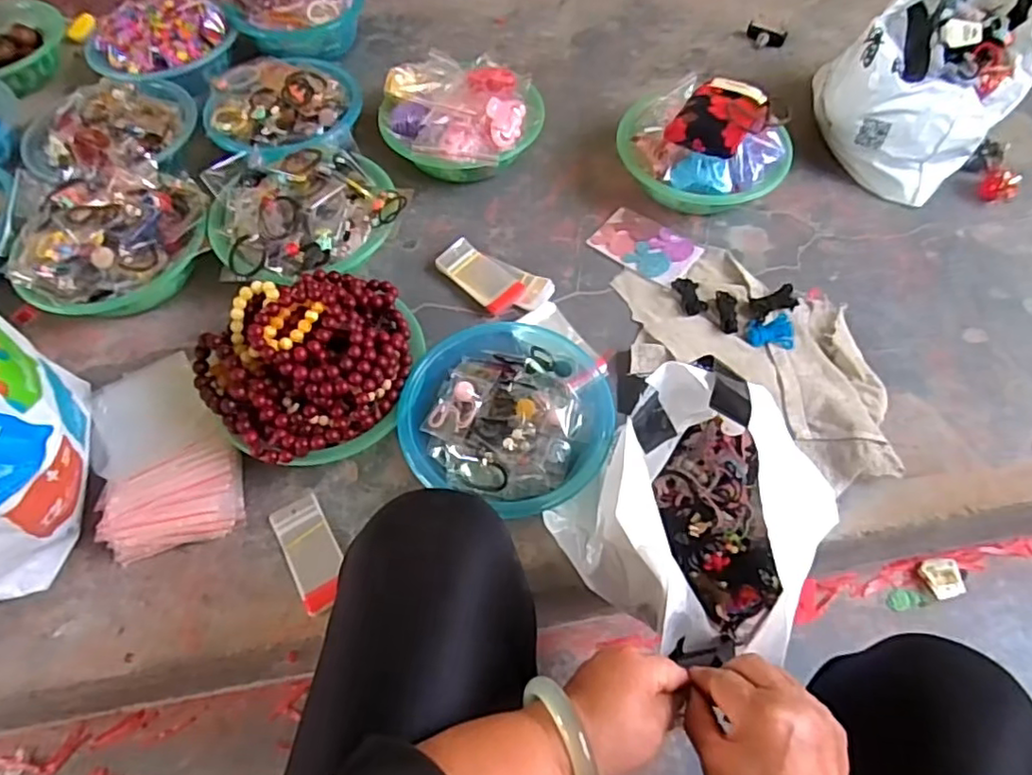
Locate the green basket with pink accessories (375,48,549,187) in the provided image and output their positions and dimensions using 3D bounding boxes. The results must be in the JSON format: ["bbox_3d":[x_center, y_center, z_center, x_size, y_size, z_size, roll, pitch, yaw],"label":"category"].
[{"bbox_3d":[-0.079,-0.403,0.938,0.234,0.102,0.232,-5,59,-2],"label":"green basket with pink accessories"}]

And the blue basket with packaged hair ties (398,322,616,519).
[{"bbox_3d":[-0.004,0.025,0.699,0.217,0.065,0.220,0,59,1],"label":"blue basket with packaged hair ties"}]

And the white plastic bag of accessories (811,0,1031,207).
[{"bbox_3d":[0.610,-0.477,0.936,0.261,0.199,0.339,35,66,20],"label":"white plastic bag of accessories"}]

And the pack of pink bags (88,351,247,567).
[{"bbox_3d":[-0.386,0.066,0.685,0.146,0.058,0.224,-21,61,-11],"label":"pack of pink bags"}]

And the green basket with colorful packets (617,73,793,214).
[{"bbox_3d":[0.261,-0.347,0.884,0.237,0.140,0.203,31,64,18],"label":"green basket with colorful packets"}]

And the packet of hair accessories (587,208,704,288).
[{"bbox_3d":[0.179,-0.197,0.870,0.140,0.007,0.094,31,64,18],"label":"packet of hair accessories"}]

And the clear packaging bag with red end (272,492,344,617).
[{"bbox_3d":[-0.215,0.175,0.663,0.051,0.005,0.118,-24,66,-19],"label":"clear packaging bag with red end"}]

